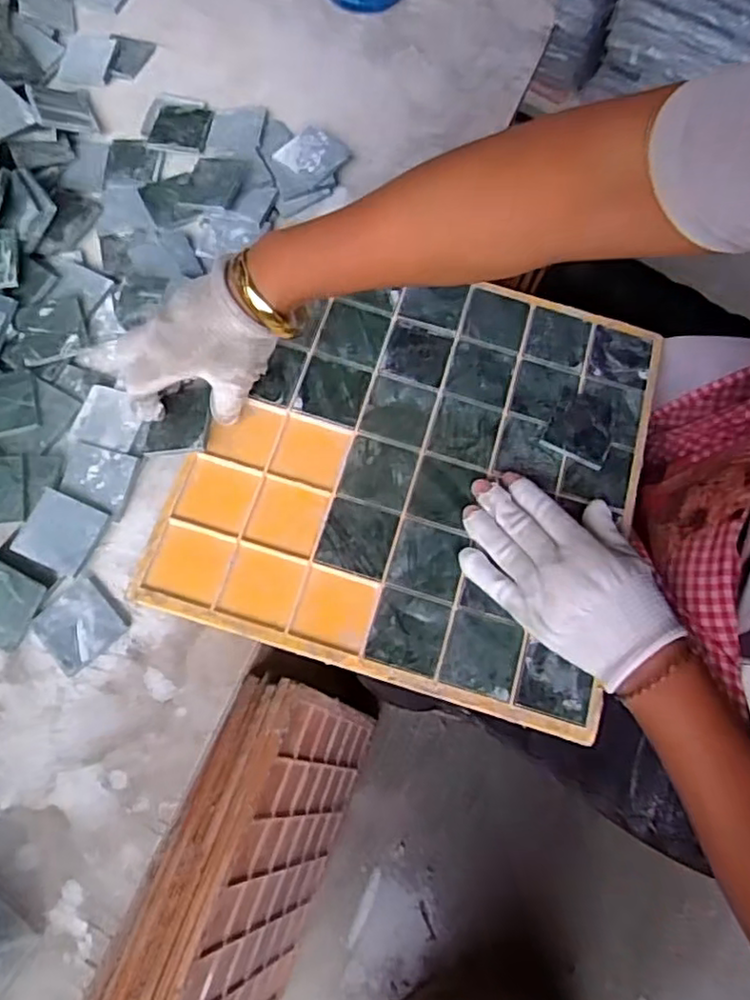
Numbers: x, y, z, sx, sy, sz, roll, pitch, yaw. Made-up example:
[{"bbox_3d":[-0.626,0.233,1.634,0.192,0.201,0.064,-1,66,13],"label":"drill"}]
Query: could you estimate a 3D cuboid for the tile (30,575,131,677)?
[{"bbox_3d":[-0.199,0.083,0.437,0.050,0.004,0.051,43,75,14],"label":"tile"}]

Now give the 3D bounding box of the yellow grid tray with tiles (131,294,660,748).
[{"bbox_3d":[0.032,-0.031,0.477,0.310,0.031,0.312,16,72,6],"label":"yellow grid tray with tiles"}]

